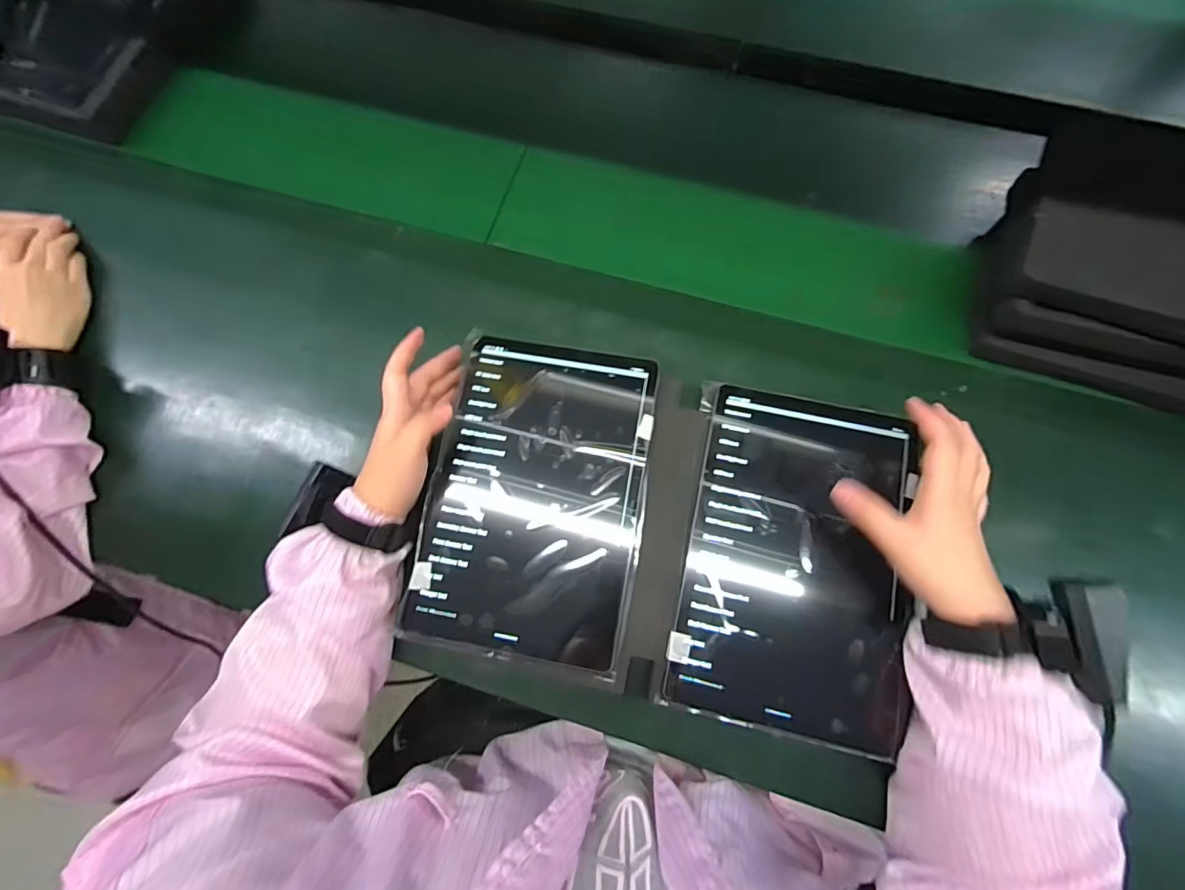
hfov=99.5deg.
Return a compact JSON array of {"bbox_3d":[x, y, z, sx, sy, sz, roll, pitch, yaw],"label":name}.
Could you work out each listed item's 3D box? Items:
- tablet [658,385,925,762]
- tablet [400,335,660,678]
[{"bbox_3d":[0.160,0.087,0.393,0.166,0.008,0.252,12,77,6],"label":"tablet"},{"bbox_3d":[-0.044,0.038,0.410,0.168,0.007,0.251,9,77,4],"label":"tablet"}]

